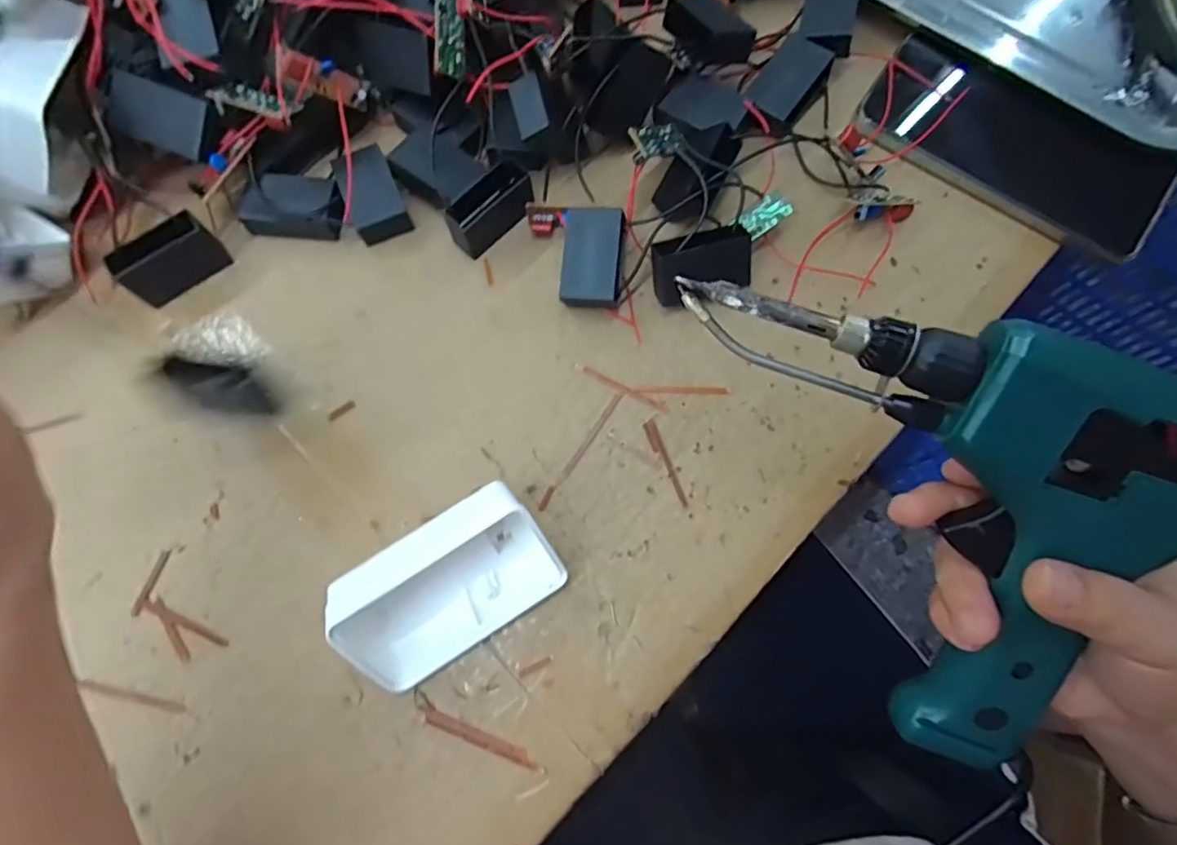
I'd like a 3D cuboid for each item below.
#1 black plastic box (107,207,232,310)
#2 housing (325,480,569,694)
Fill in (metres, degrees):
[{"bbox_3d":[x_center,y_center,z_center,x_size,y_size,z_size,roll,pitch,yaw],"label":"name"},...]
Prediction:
[{"bbox_3d":[-0.216,-0.084,0.315,0.046,0.029,0.017,-37,78,-9],"label":"black plastic box"},{"bbox_3d":[-0.059,0.070,0.262,0.087,0.051,0.052,-33,79,-9],"label":"housing"}]

